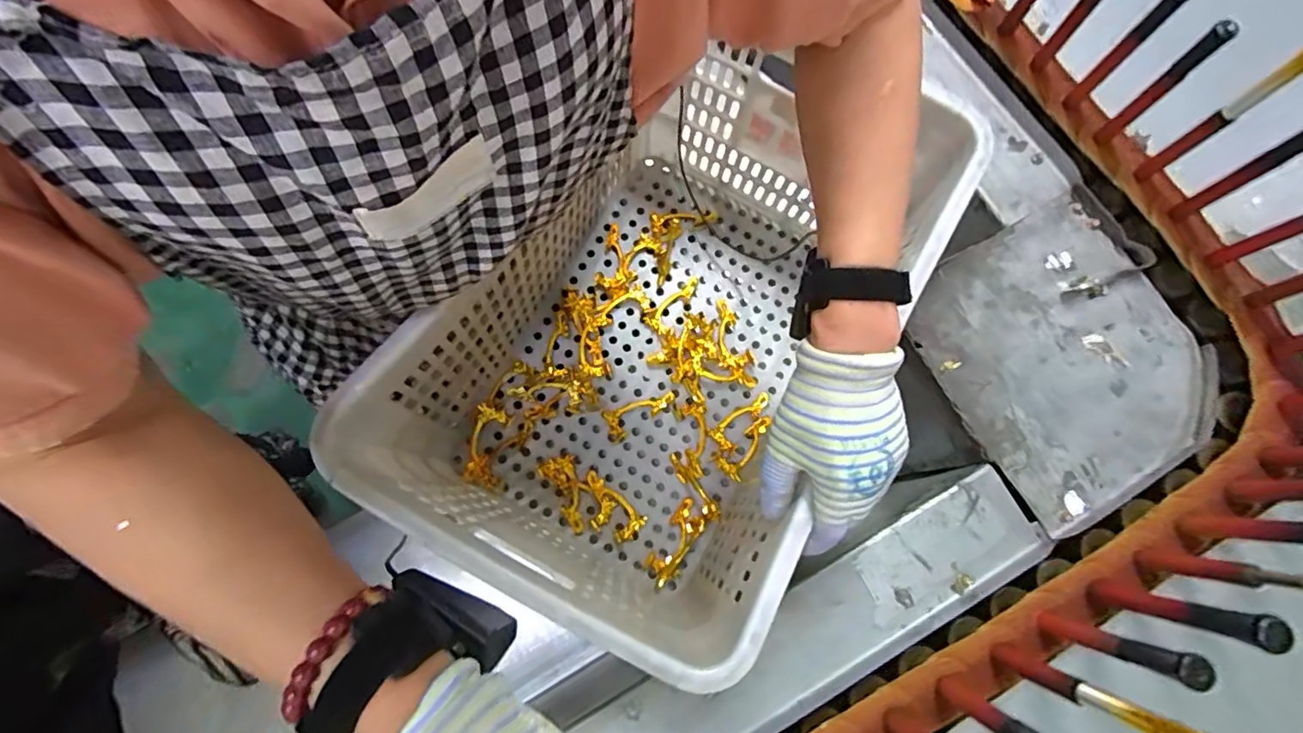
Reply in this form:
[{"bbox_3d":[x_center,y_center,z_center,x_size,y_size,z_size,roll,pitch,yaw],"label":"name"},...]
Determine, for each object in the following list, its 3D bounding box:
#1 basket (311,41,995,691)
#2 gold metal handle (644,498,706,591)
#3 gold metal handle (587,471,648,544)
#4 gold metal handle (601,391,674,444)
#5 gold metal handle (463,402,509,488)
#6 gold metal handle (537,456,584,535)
[{"bbox_3d":[0.022,-0.037,0.579,0.335,0.284,0.517,29,78,5],"label":"basket"},{"bbox_3d":[0.026,0.201,0.647,0.035,0.015,0.099,35,81,2],"label":"gold metal handle"},{"bbox_3d":[-0.050,0.166,0.653,0.083,0.019,0.046,41,81,3],"label":"gold metal handle"},{"bbox_3d":[-0.012,0.060,0.687,0.088,0.010,0.039,-19,83,-6],"label":"gold metal handle"},{"bbox_3d":[-0.189,0.091,0.663,0.038,0.022,0.090,11,81,-2],"label":"gold metal handle"},{"bbox_3d":[-0.096,0.146,0.652,0.037,0.023,0.087,-24,83,-7],"label":"gold metal handle"}]

